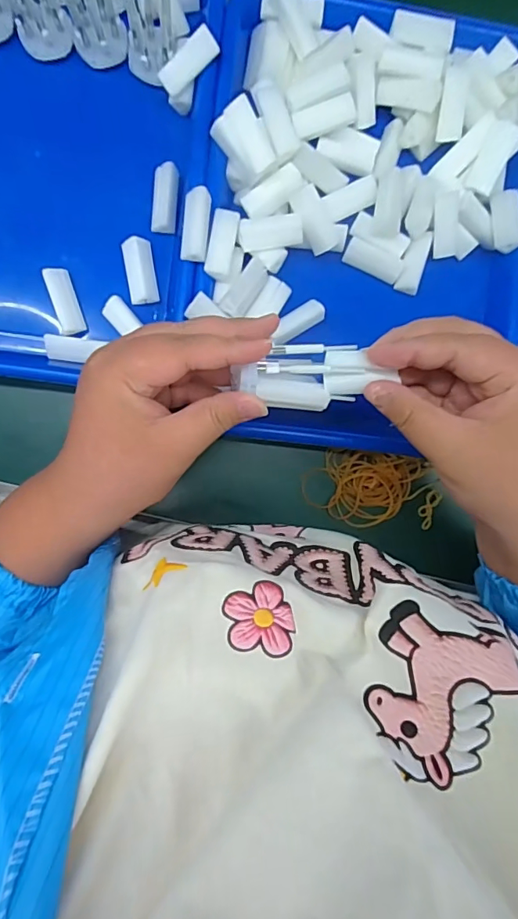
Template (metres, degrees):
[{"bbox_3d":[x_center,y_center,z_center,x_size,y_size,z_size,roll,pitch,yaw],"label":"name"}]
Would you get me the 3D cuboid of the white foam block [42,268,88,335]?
[{"bbox_3d":[-0.142,-0.115,0.359,0.016,0.011,0.046,-16,91,-5],"label":"white foam block"}]

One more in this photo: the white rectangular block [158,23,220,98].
[{"bbox_3d":[-0.050,-0.279,0.346,0.045,0.012,0.018,-36,129,17],"label":"white rectangular block"}]

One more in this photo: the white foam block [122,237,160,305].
[{"bbox_3d":[-0.088,-0.139,0.367,0.020,0.015,0.047,-9,91,-5],"label":"white foam block"}]

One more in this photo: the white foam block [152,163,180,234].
[{"bbox_3d":[-0.070,-0.194,0.366,0.018,0.012,0.047,5,90,-5],"label":"white foam block"}]

